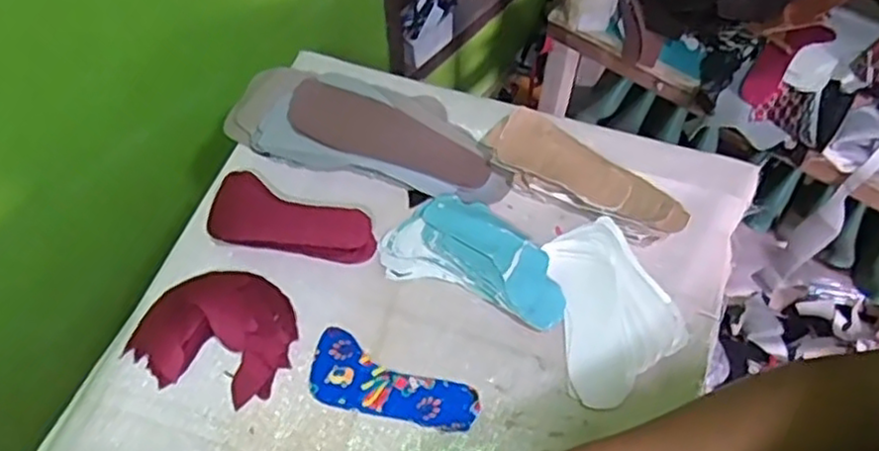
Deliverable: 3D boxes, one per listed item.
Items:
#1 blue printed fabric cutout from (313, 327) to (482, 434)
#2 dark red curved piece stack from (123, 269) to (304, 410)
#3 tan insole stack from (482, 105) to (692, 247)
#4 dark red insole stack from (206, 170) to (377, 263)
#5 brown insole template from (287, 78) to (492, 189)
[{"bbox_3d":[-0.049,0.165,0.743,0.179,0.004,0.073,15,59,11],"label":"blue printed fabric cutout"},{"bbox_3d":[-0.240,0.111,0.772,0.165,0.025,0.131,11,58,8],"label":"dark red curved piece stack"},{"bbox_3d":[0.165,-0.055,0.837,0.248,0.042,0.083,30,63,19],"label":"tan insole stack"},{"bbox_3d":[-0.172,-0.004,0.826,0.197,0.036,0.080,15,59,11],"label":"dark red insole stack"},{"bbox_3d":[-0.062,-0.110,0.880,0.254,0.011,0.080,22,66,4],"label":"brown insole template"}]

